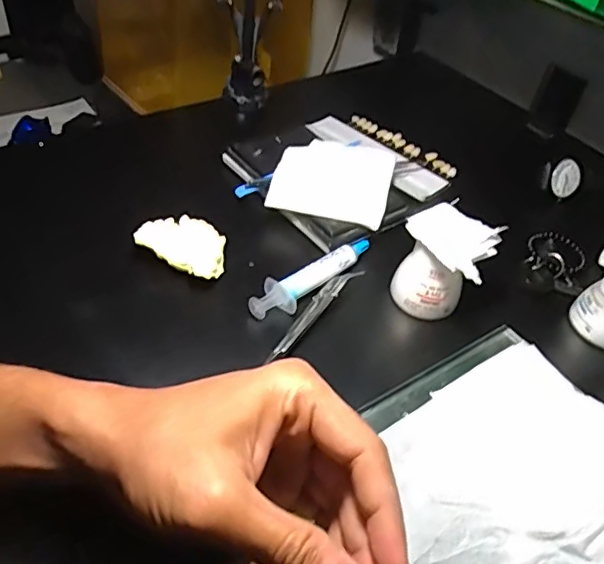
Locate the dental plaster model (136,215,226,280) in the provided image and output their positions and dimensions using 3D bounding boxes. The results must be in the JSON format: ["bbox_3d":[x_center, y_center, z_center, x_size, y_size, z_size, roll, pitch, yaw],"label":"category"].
[{"bbox_3d":[-0.082,-0.029,0.408,0.061,0.019,0.046,20,47,18],"label":"dental plaster model"}]

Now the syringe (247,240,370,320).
[{"bbox_3d":[0.010,-0.004,0.418,0.023,0.022,0.119,35,53,30],"label":"syringe"}]

